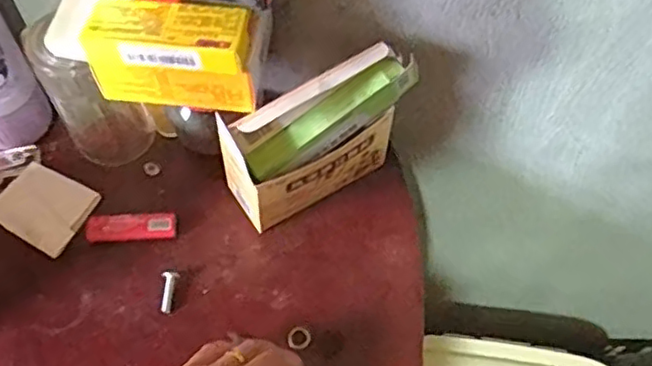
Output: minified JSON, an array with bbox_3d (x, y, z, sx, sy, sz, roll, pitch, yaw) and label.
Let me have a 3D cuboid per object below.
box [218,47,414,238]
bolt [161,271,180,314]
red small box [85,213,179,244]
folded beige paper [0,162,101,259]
[{"bbox_3d":[-0.005,-0.041,0.538,0.158,0.139,0.054,-25,64,-15],"label":"box"},{"bbox_3d":[-0.133,0.093,0.539,0.014,0.009,0.035,-4,62,-2],"label":"bolt"},{"bbox_3d":[-0.174,0.041,0.568,0.080,0.010,0.022,-4,61,-4],"label":"red small box"},{"bbox_3d":[-0.257,0.022,0.577,0.084,0.012,0.068,25,63,12],"label":"folded beige paper"}]

